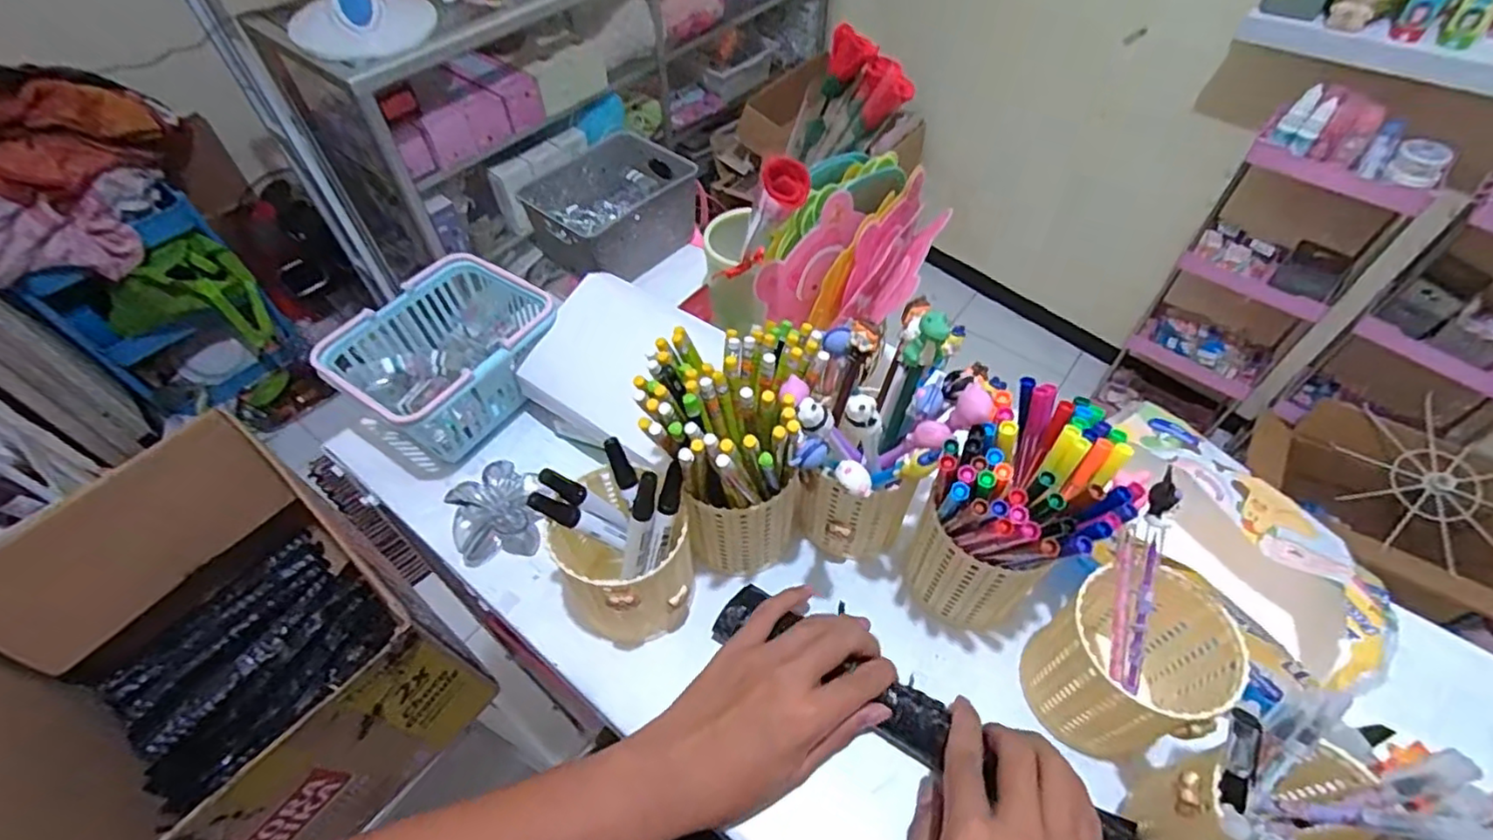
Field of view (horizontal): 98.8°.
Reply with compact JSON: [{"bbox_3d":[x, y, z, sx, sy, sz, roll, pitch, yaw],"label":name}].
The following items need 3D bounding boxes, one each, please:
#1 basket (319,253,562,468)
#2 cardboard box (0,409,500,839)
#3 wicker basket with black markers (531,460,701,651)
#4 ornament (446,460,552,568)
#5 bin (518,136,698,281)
[{"bbox_3d":[-0.243,-0.056,0.545,0.122,0.078,0.172,28,59,21],"label":"basket"},{"bbox_3d":[-0.545,0.250,0.679,0.379,0.240,0.309,33,60,23],"label":"cardboard box"},{"bbox_3d":[-0.081,0.087,0.419,0.091,0.124,0.088,-1,53,1],"label":"wicker basket with black markers"},{"bbox_3d":[-0.186,0.069,0.491,0.073,0.039,0.063,-18,55,-12],"label":"ornament"},{"bbox_3d":[-0.127,-0.198,0.620,0.138,0.073,0.109,-36,60,-23],"label":"bin"}]

